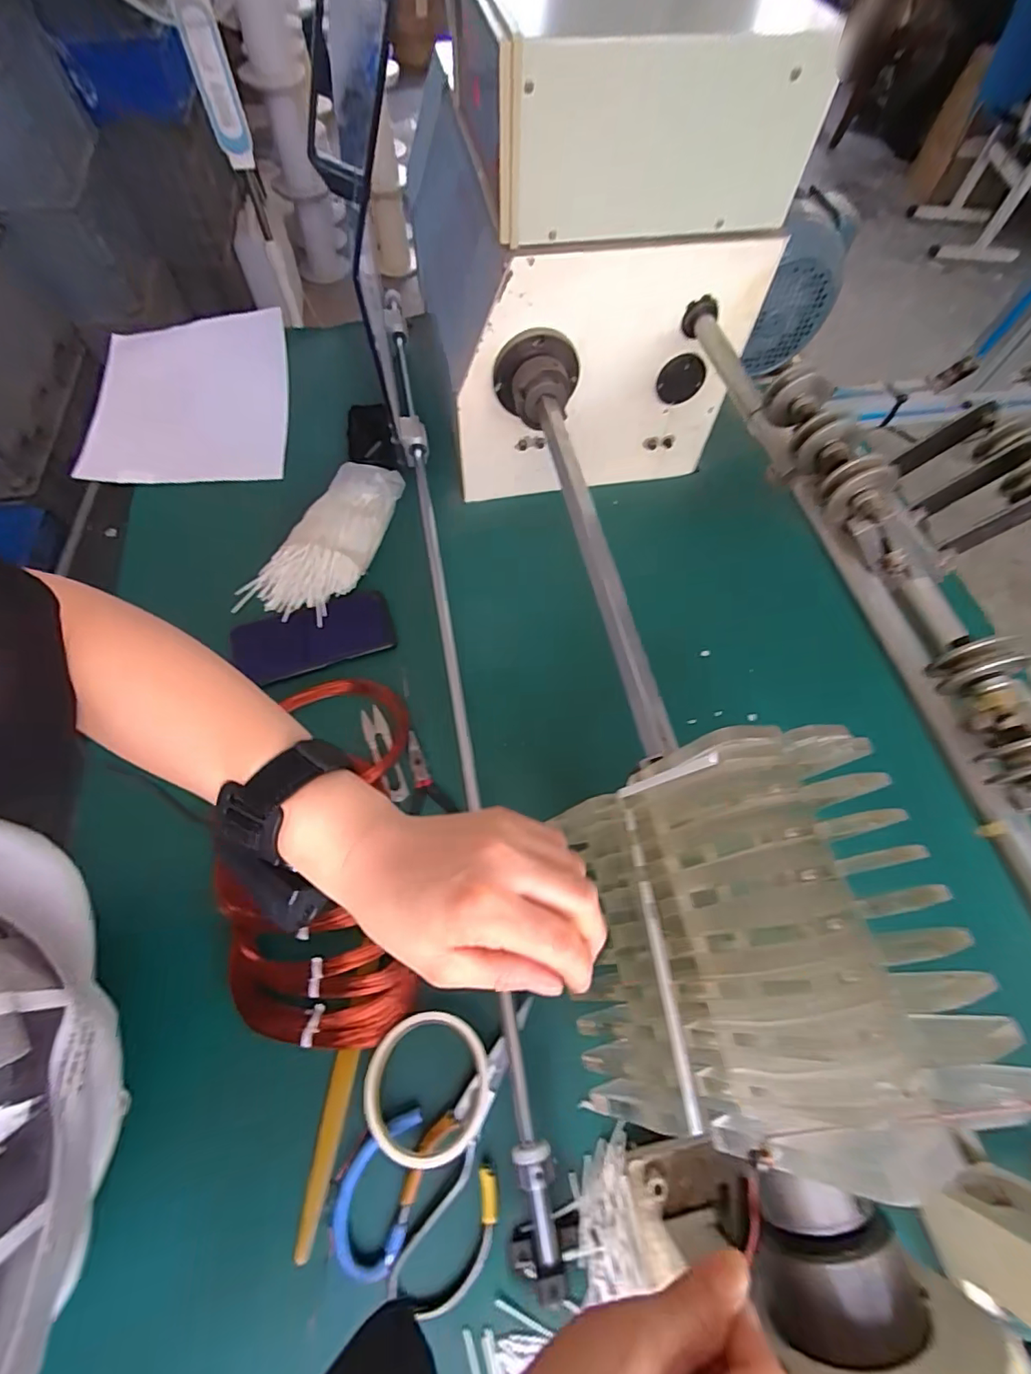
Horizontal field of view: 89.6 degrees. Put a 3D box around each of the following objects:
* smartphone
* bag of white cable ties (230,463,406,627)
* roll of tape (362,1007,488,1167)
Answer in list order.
[{"bbox_3d":[-0.216,-0.056,0.558,0.162,0.010,0.080,-15,65,-8],"label":"smartphone"},{"bbox_3d":[-0.206,-0.172,0.597,0.104,0.035,0.219,28,67,12],"label":"bag of white cable ties"},{"bbox_3d":[-0.065,0.290,0.378,0.088,0.012,0.088,0,64,-1],"label":"roll of tape"}]

